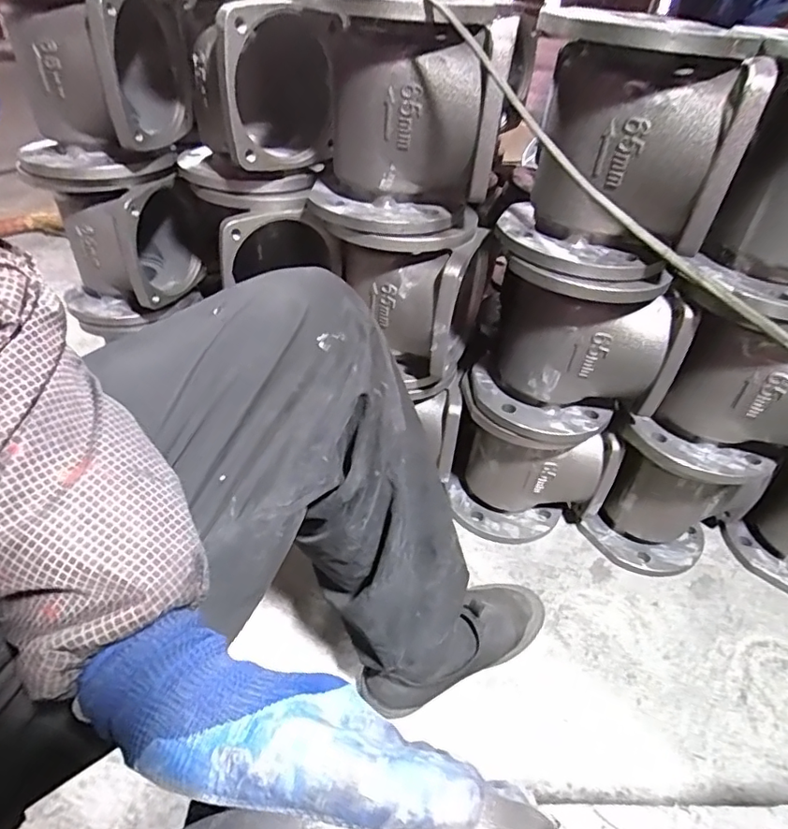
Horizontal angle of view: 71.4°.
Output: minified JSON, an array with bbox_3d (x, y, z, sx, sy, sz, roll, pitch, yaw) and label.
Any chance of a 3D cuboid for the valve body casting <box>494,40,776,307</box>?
[{"bbox_3d":[0.197,-0.235,0.528,0.162,0.192,0.192,6,39,2],"label":"valve body casting"}]

